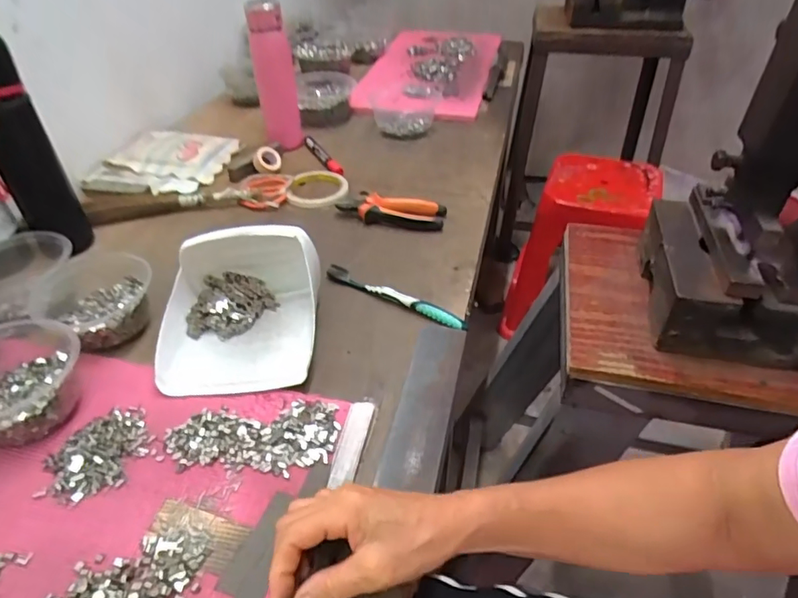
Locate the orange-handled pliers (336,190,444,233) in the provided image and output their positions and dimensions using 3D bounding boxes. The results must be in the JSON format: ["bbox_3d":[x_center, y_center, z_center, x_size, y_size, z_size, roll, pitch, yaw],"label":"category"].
[{"bbox_3d":[-0.009,-0.129,0.742,0.151,0.028,0.064,13,42,15],"label":"orange-handled pliers"}]

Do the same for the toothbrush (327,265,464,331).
[{"bbox_3d":[-0.005,-0.003,0.600,0.178,0.020,0.014,22,45,24],"label":"toothbrush"}]

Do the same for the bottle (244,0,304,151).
[{"bbox_3d":[-0.203,-0.362,0.858,0.065,0.206,0.052,-7,41,-8],"label":"bottle"}]

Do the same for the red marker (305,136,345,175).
[{"bbox_3d":[-0.128,-0.242,0.885,0.017,0.015,0.151,-20,44,-22],"label":"red marker"}]

